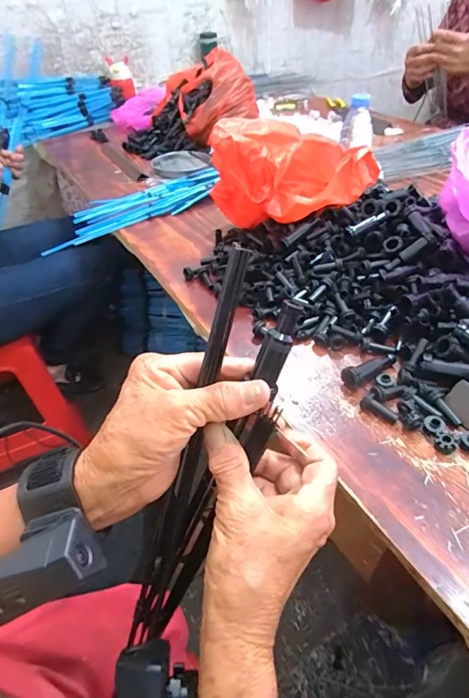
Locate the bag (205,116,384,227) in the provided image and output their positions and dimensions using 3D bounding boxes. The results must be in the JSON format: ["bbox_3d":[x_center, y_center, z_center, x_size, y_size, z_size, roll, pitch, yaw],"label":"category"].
[{"bbox_3d":[0.092,-0.257,0.617,0.242,0.164,0.154,-9,44,-5],"label":"bag"}]

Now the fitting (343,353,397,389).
[{"bbox_3d":[0.149,0.020,0.444,0.068,0.019,0.020,-21,46,-17],"label":"fitting"}]

